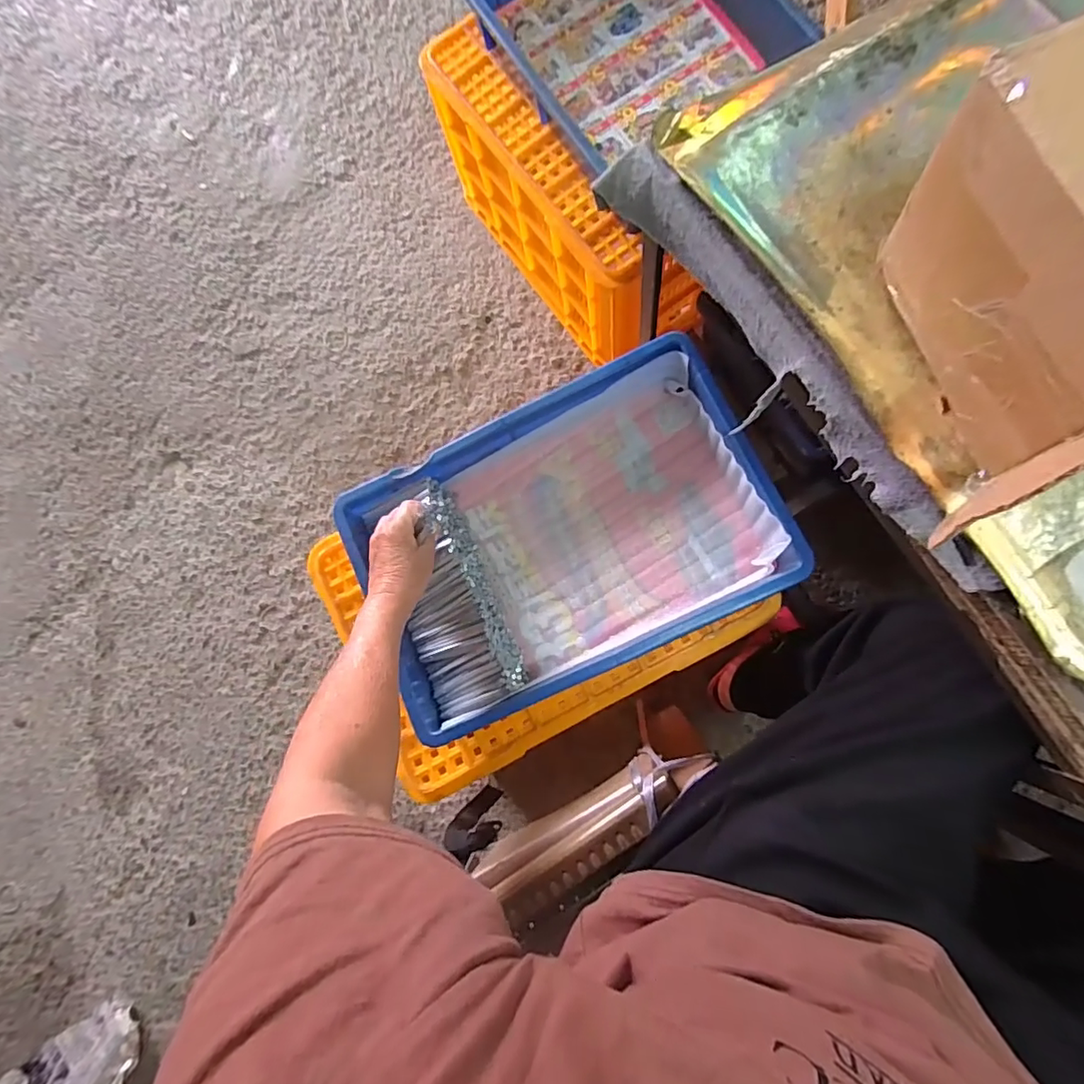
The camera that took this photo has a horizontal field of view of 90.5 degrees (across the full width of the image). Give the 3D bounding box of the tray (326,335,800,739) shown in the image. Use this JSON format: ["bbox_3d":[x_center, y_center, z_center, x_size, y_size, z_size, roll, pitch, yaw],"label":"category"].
[{"bbox_3d":[0.022,-0.004,0.585,0.412,0.092,0.280,-25,84,2],"label":"tray"}]

